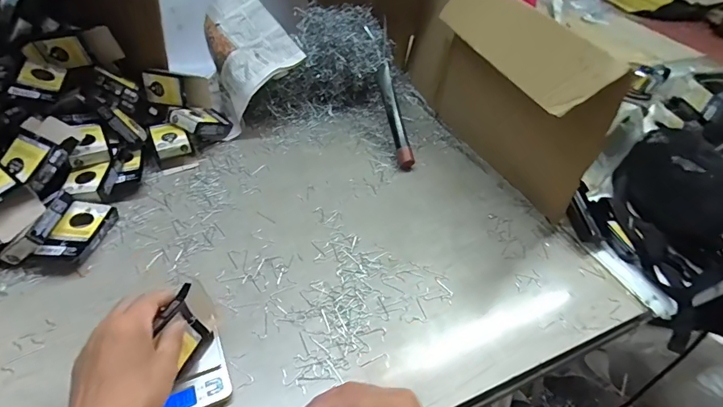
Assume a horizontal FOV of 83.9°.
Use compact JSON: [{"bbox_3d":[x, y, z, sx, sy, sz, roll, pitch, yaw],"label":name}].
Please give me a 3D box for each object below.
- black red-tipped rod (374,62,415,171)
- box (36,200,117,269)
[{"bbox_3d":[0.057,-0.156,0.711,0.020,0.026,0.202,-7,71,-17],"label":"black red-tipped rod"},{"bbox_3d":[-0.344,0.038,0.489,0.050,0.027,0.091,8,42,-3],"label":"box"}]

